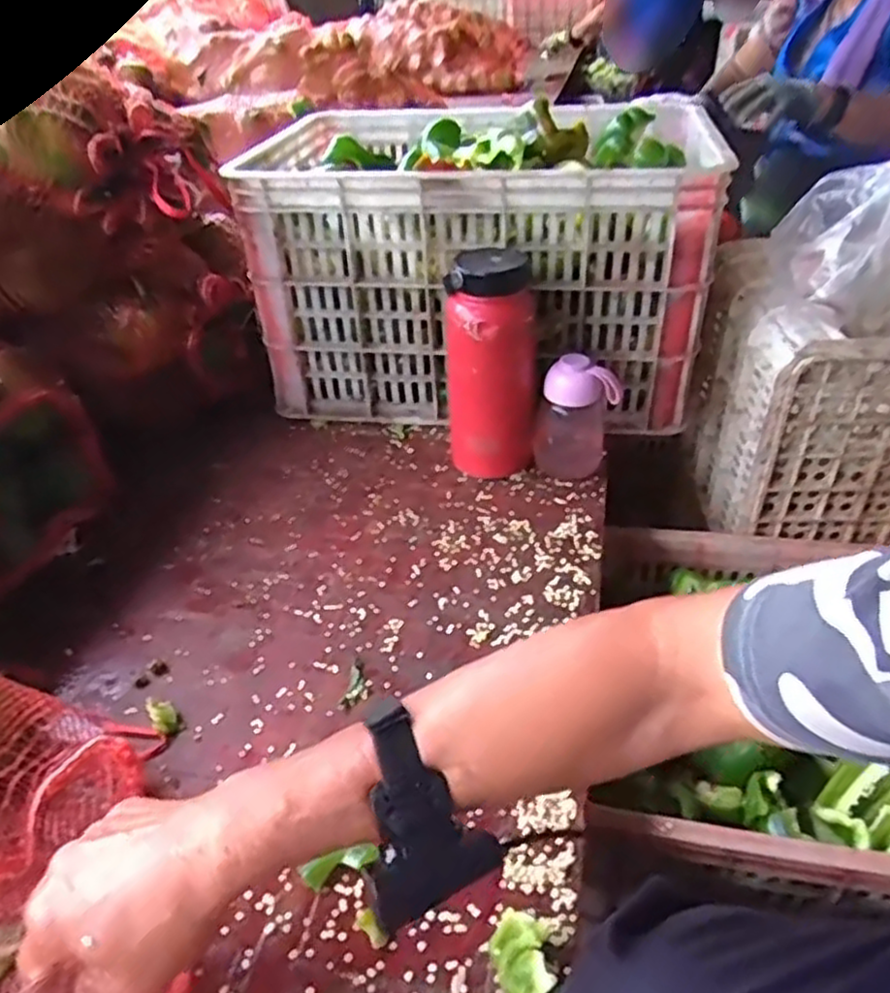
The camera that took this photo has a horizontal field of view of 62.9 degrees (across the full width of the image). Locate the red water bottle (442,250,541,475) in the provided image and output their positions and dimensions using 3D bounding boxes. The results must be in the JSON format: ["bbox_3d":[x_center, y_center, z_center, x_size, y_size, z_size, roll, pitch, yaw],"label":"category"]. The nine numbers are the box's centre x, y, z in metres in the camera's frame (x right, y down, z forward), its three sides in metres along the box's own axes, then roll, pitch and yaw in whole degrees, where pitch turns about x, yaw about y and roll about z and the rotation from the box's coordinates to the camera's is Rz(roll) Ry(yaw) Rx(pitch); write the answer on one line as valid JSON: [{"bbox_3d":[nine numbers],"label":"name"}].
[{"bbox_3d":[0.048,-0.128,0.742,0.088,0.225,0.076,-10,38,-10],"label":"red water bottle"}]

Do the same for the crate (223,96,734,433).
[{"bbox_3d":[0.045,-0.302,0.913,0.486,0.294,0.379,2,37,6],"label":"crate"}]

